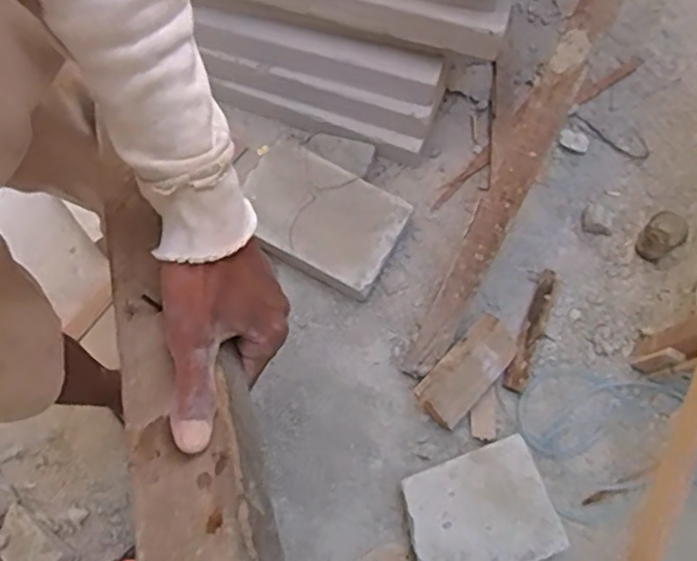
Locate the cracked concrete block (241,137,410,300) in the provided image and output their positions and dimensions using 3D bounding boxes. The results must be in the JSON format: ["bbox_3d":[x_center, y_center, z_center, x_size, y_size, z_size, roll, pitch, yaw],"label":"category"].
[{"bbox_3d":[-0.048,-0.123,1.322,0.301,0.074,0.205,33,77,8],"label":"cracked concrete block"}]

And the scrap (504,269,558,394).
[{"bbox_3d":[0.347,0.094,1.280,0.043,0.039,0.243,23,75,5],"label":"scrap"}]

